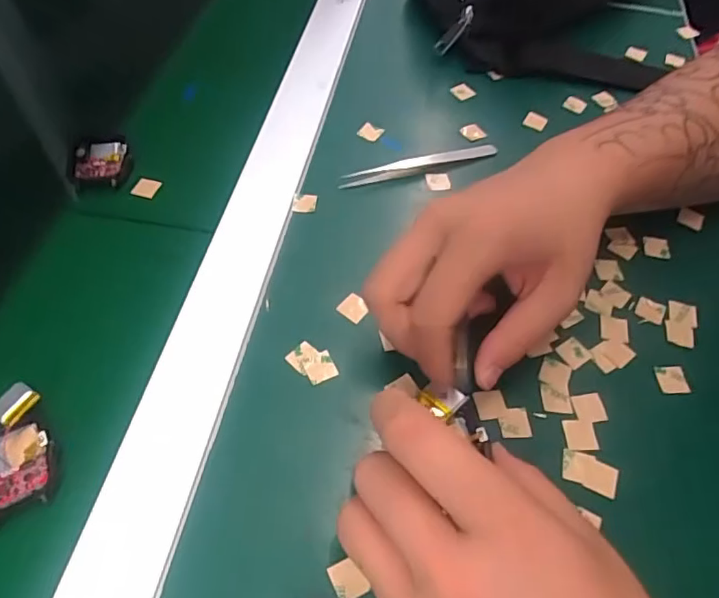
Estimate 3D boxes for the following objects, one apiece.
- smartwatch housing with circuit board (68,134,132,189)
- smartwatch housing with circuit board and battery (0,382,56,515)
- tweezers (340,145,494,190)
[{"bbox_3d":[-0.173,-0.093,0.356,0.037,0.005,0.046,-4,57,-5],"label":"smartwatch housing with circuit board"},{"bbox_3d":[-0.162,0.069,0.244,0.037,0.014,0.058,-21,60,-16],"label":"smartwatch housing with circuit board and battery"},{"bbox_3d":[0.042,-0.092,0.363,0.116,0.011,0.008,-19,60,-14],"label":"tweezers"}]

